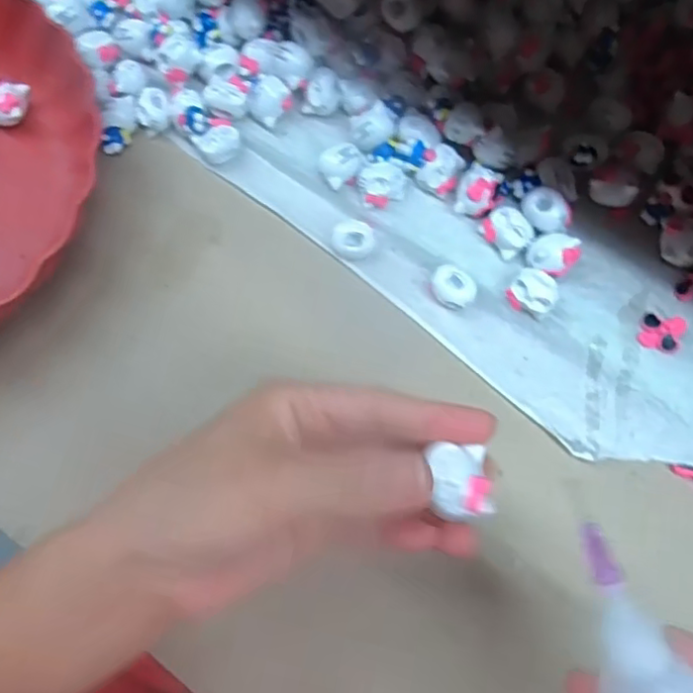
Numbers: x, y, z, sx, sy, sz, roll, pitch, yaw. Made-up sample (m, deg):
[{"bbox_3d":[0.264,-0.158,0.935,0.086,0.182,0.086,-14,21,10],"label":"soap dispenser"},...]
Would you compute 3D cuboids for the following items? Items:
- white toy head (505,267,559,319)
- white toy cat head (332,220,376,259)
[{"bbox_3d":[0.098,-0.028,0.329,0.024,0.019,0.020,27,72,7],"label":"white toy head"},{"bbox_3d":[0.004,-0.061,0.348,0.023,0.010,0.023,1,71,-1],"label":"white toy cat head"}]

